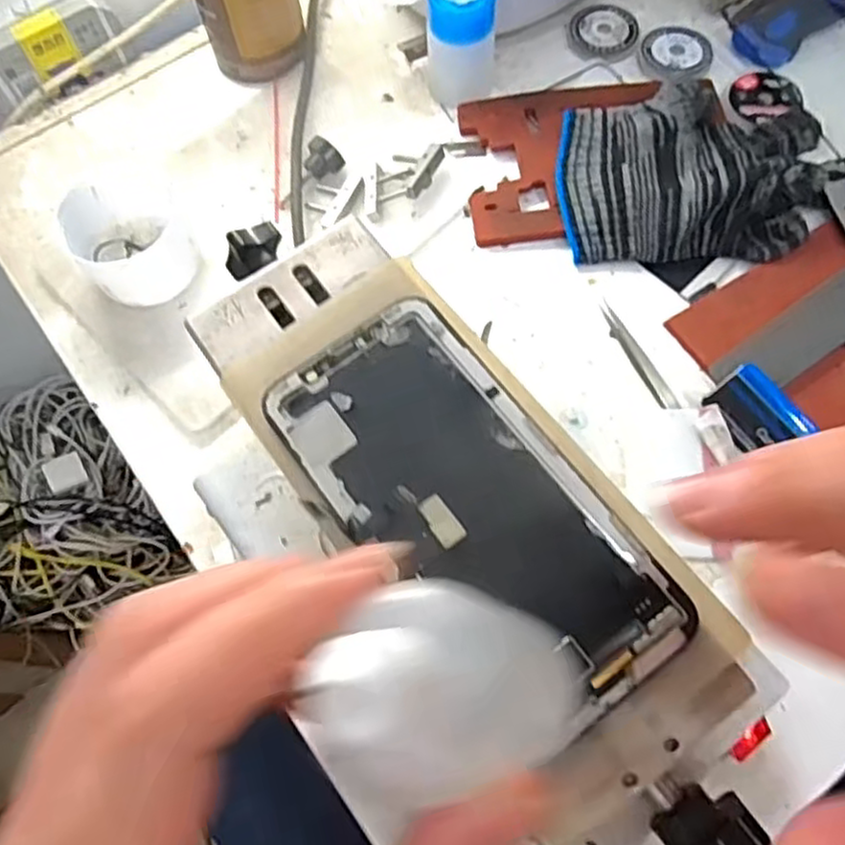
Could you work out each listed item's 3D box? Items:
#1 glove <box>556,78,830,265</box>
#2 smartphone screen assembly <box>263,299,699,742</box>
[{"bbox_3d":[0.165,-0.151,0.436,0.159,0.031,0.106,-3,68,1],"label":"glove"},{"bbox_3d":[0.013,0.025,0.222,0.066,0.004,0.139,-36,72,-11],"label":"smartphone screen assembly"}]

